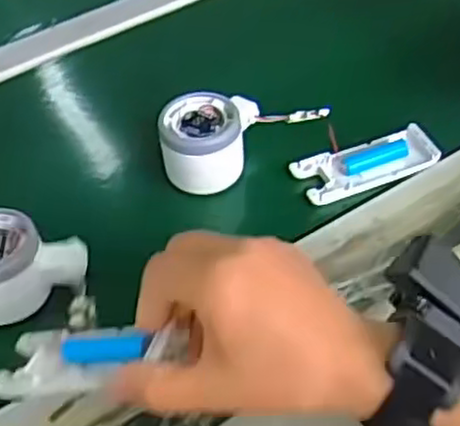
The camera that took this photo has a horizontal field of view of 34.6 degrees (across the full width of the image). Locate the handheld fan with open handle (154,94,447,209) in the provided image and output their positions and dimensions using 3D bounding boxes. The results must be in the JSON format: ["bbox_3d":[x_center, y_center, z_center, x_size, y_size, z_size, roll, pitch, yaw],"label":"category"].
[{"bbox_3d":[0.048,-0.044,0.543,0.196,0.050,0.080,4,48,-8],"label":"handheld fan with open handle"}]

